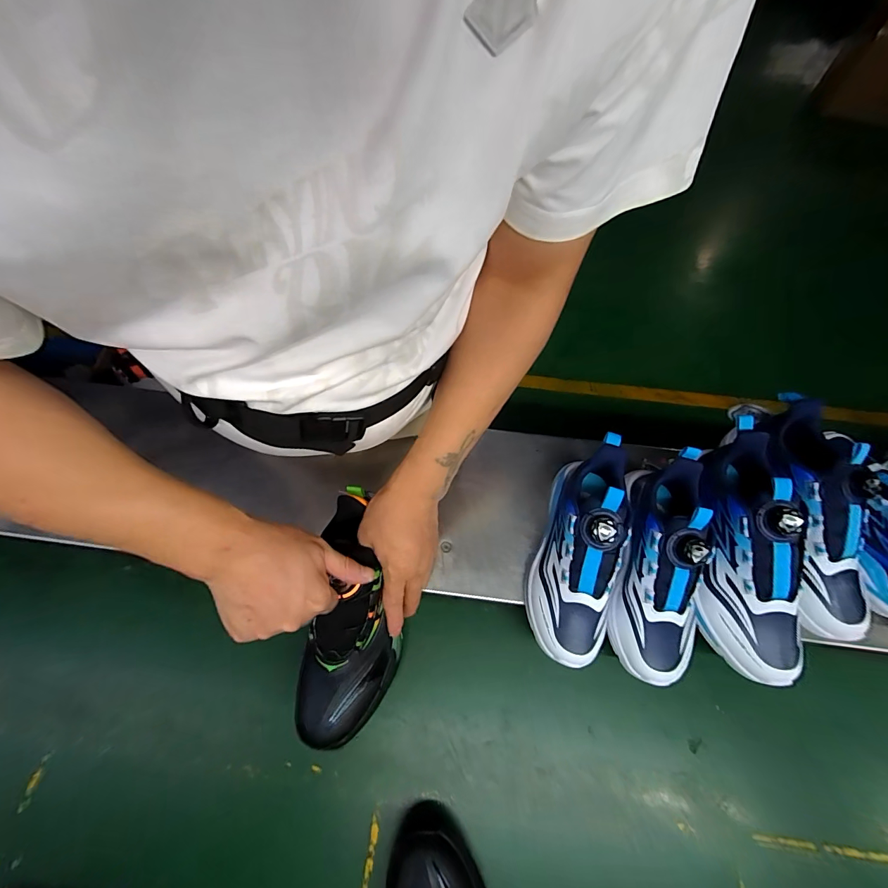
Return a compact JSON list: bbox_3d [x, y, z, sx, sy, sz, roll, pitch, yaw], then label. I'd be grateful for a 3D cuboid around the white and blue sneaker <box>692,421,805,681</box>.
[{"bbox_3d":[0.343,0.112,0.439,0.090,0.084,0.282,3,83,0],"label":"white and blue sneaker"}]

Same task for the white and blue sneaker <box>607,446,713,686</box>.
[{"bbox_3d":[0.248,0.134,0.450,0.093,0.113,0.251,11,83,4],"label":"white and blue sneaker"}]

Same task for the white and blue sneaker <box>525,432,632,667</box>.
[{"bbox_3d":[0.159,0.113,0.448,0.090,0.105,0.249,13,65,6],"label":"white and blue sneaker"}]

